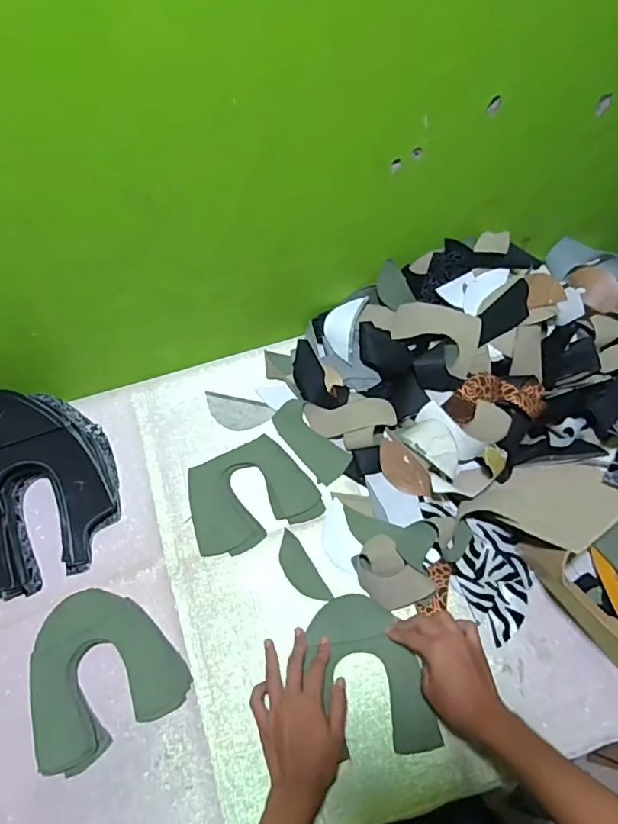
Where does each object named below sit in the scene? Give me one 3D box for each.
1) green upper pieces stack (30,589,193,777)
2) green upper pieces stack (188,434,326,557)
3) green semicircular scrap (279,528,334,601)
[{"bbox_3d":[-0.237,0.287,0.581,0.160,0.023,0.160,-29,66,-13],"label":"green upper pieces stack"},{"bbox_3d":[-0.078,0.105,0.675,0.159,0.005,0.129,-23,65,-10],"label":"green upper pieces stack"},{"bbox_3d":[-0.010,0.191,0.629,0.034,0.010,0.094,-29,66,-13],"label":"green semicircular scrap"}]

